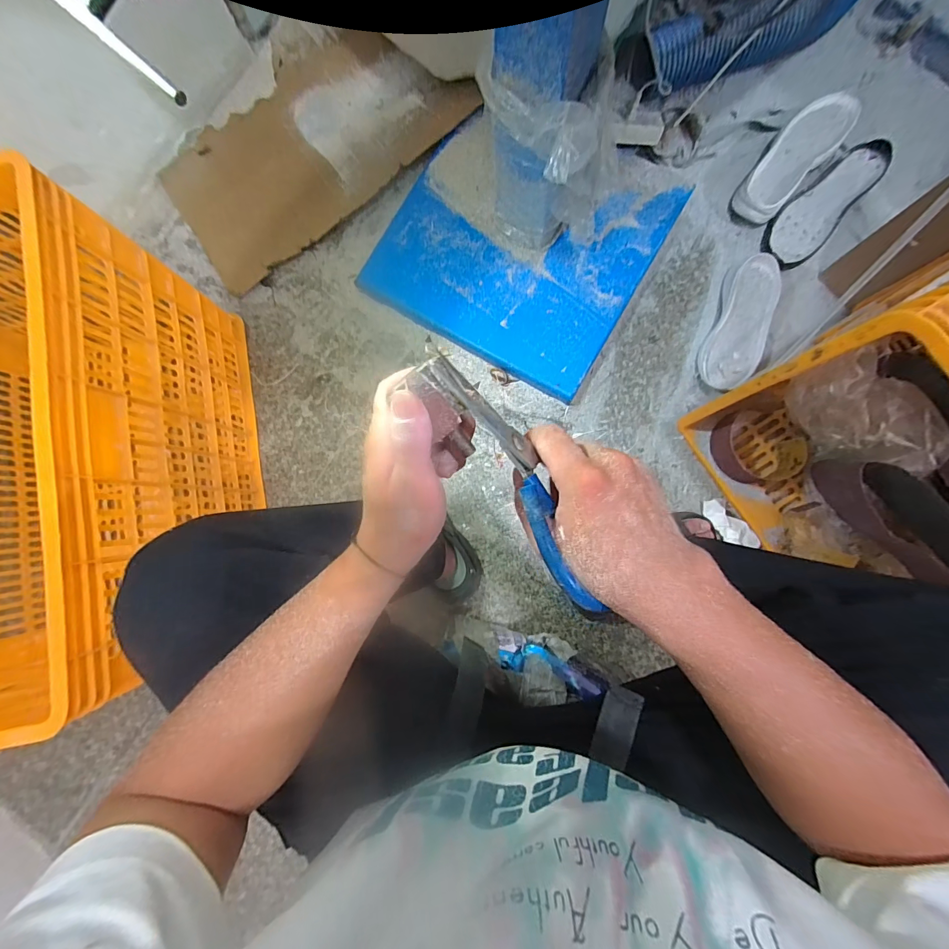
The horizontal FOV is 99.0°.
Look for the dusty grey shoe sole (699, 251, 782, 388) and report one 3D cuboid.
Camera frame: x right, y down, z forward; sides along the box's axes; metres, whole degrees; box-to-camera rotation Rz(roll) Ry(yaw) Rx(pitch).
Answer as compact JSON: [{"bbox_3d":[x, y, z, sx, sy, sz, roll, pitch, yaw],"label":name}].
[{"bbox_3d":[0.515,-0.289,0.782,0.109,0.043,0.269,25,87,6],"label":"dusty grey shoe sole"}]

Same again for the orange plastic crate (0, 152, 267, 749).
[{"bbox_3d":[-0.701,-0.006,0.654,0.506,0.408,0.677,-9,84,3],"label":"orange plastic crate"}]

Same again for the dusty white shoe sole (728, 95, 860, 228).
[{"bbox_3d":[0.604,-0.604,0.765,0.100,0.057,0.251,44,105,6],"label":"dusty white shoe sole"}]

